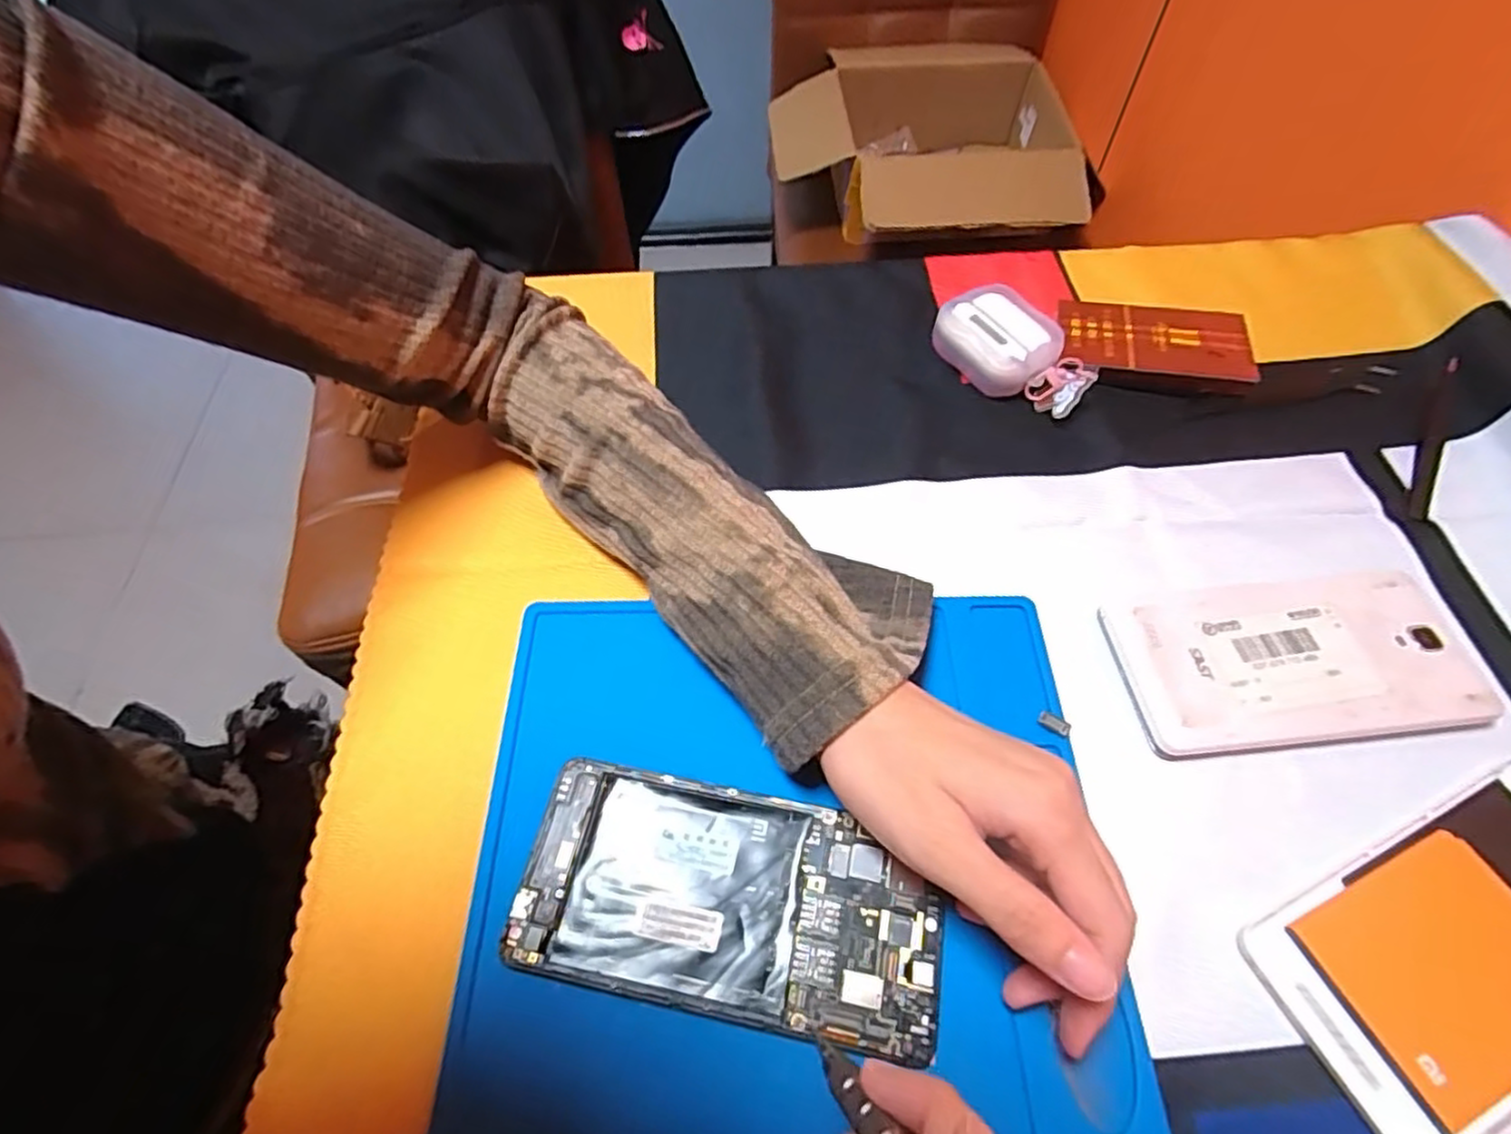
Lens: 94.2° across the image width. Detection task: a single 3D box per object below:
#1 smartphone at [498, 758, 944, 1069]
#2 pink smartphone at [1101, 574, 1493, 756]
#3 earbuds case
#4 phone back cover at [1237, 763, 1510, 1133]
[{"bbox_3d":[-0.010,0.118,0.249,0.146,0.005,0.073,11,59,9],"label":"smartphone"},{"bbox_3d":[0.227,0.040,0.296,0.144,0.011,0.068,-6,58,-3],"label":"pink smartphone"},{"bbox_3d":[0.144,-0.120,0.391,0.090,0.030,0.047,38,66,22],"label":"earbuds case"},{"bbox_3d":[0.254,0.131,0.244,0.153,0.004,0.076,-22,60,-12],"label":"phone back cover"}]

